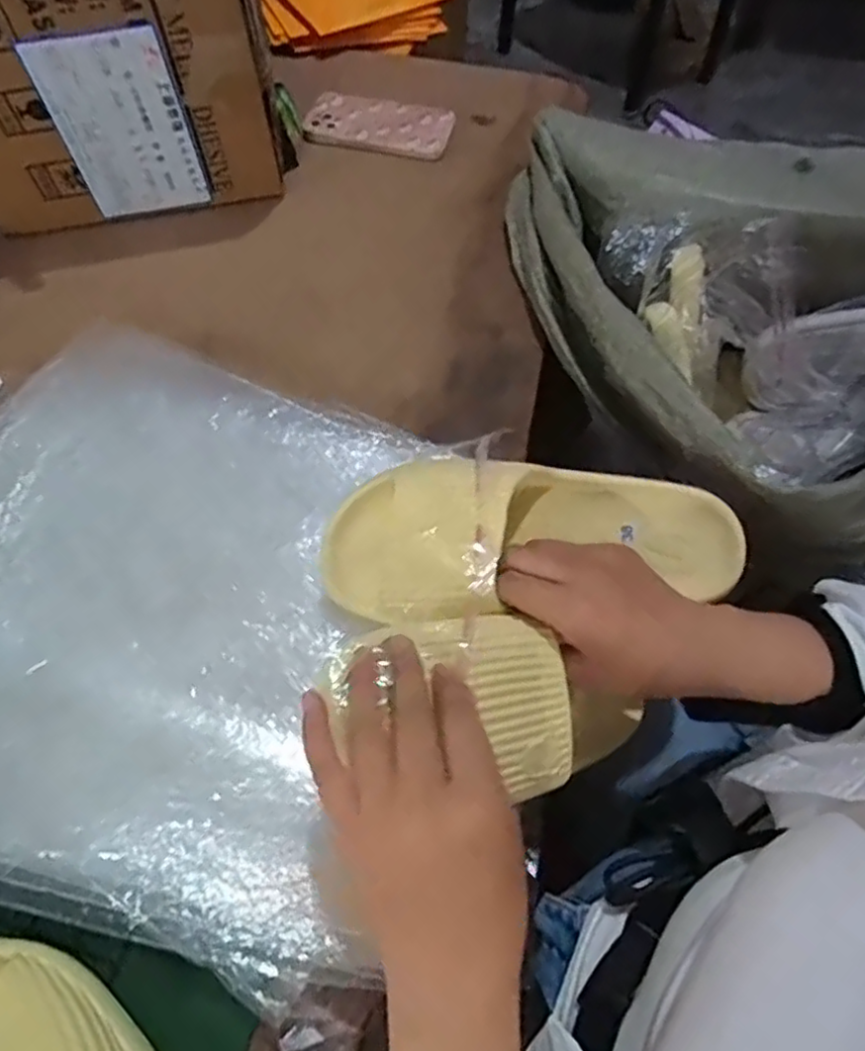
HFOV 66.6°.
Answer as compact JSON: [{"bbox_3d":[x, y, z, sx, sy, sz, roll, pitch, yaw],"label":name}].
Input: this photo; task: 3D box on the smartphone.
[{"bbox_3d":[-0.060,-0.449,0.733,0.156,0.016,0.083,15,68,4],"label":"smartphone"}]

